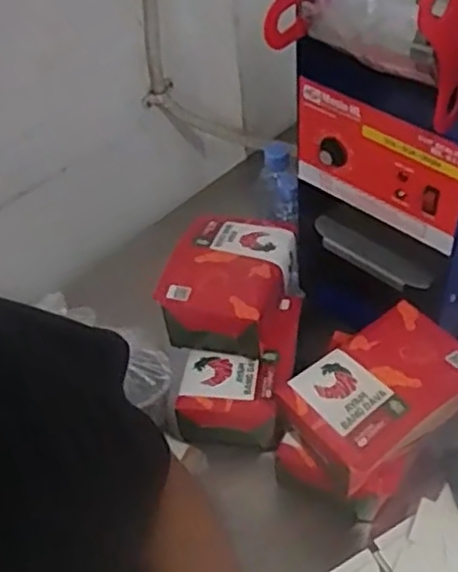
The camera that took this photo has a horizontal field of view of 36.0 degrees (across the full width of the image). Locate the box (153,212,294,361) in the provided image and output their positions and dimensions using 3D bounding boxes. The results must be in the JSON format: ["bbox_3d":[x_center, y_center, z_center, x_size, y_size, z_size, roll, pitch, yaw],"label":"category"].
[{"bbox_3d":[0.001,-0.005,0.853,0.130,0.087,0.188,13,50,17],"label":"box"}]

